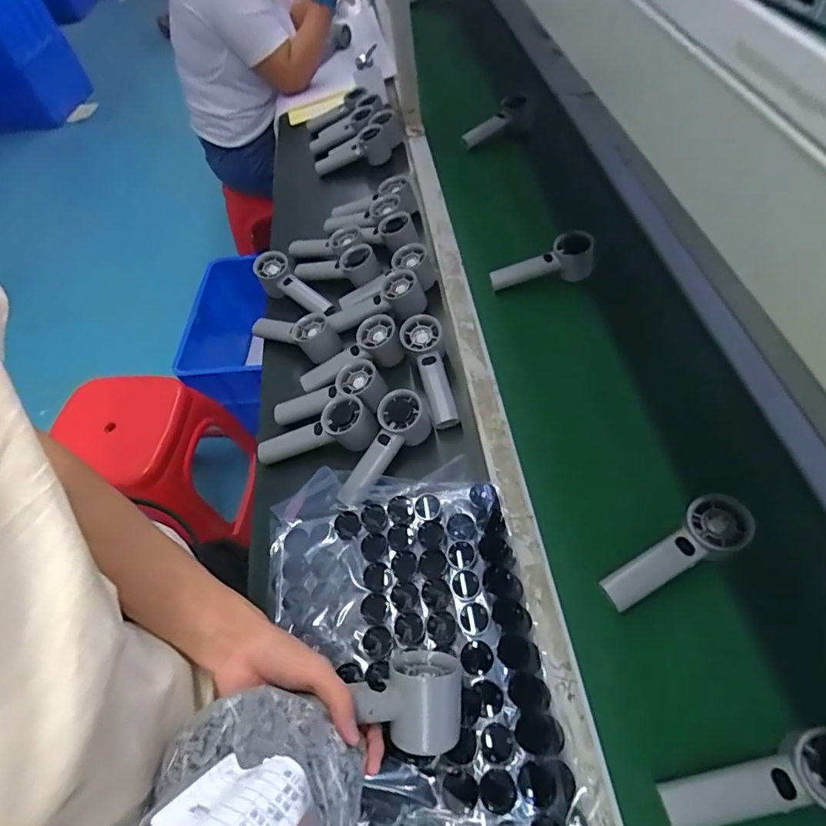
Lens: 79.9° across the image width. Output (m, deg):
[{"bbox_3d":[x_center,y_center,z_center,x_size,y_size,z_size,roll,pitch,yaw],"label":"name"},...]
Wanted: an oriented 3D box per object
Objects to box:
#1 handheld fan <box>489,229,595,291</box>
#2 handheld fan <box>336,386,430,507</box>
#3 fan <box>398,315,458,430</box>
[{"bbox_3d":[0.206,-0.234,0.786,0.156,0.068,0.048,-14,52,20],"label":"handheld fan"},{"bbox_3d":[-0.039,0.049,0.623,0.058,0.058,0.154,27,73,20],"label":"handheld fan"},{"bbox_3d":[0.028,-0.053,0.684,0.072,0.063,0.165,-12,72,-6],"label":"fan"}]

